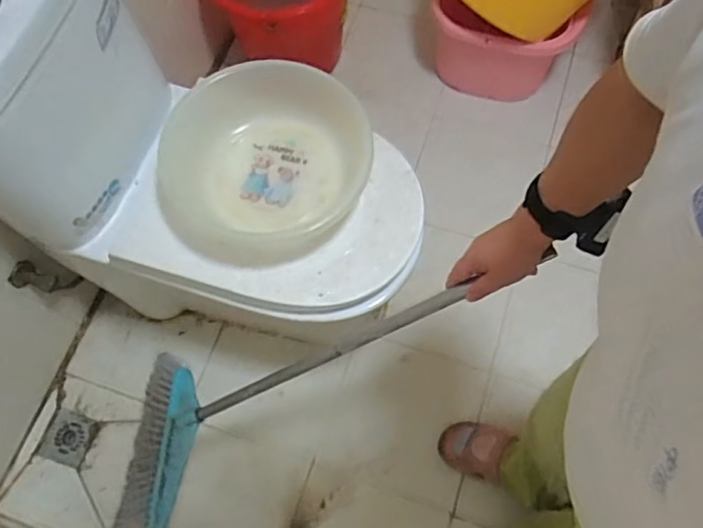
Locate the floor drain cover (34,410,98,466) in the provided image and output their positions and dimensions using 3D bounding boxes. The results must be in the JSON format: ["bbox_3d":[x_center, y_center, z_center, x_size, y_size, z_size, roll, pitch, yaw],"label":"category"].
[{"bbox_3d":[-0.629,0.384,1.283,0.106,0.009,0.103,14,69,7],"label":"floor drain cover"}]

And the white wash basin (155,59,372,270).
[{"bbox_3d":[-0.133,-0.154,0.930,0.321,0.150,0.309,-1,68,2],"label":"white wash basin"}]

